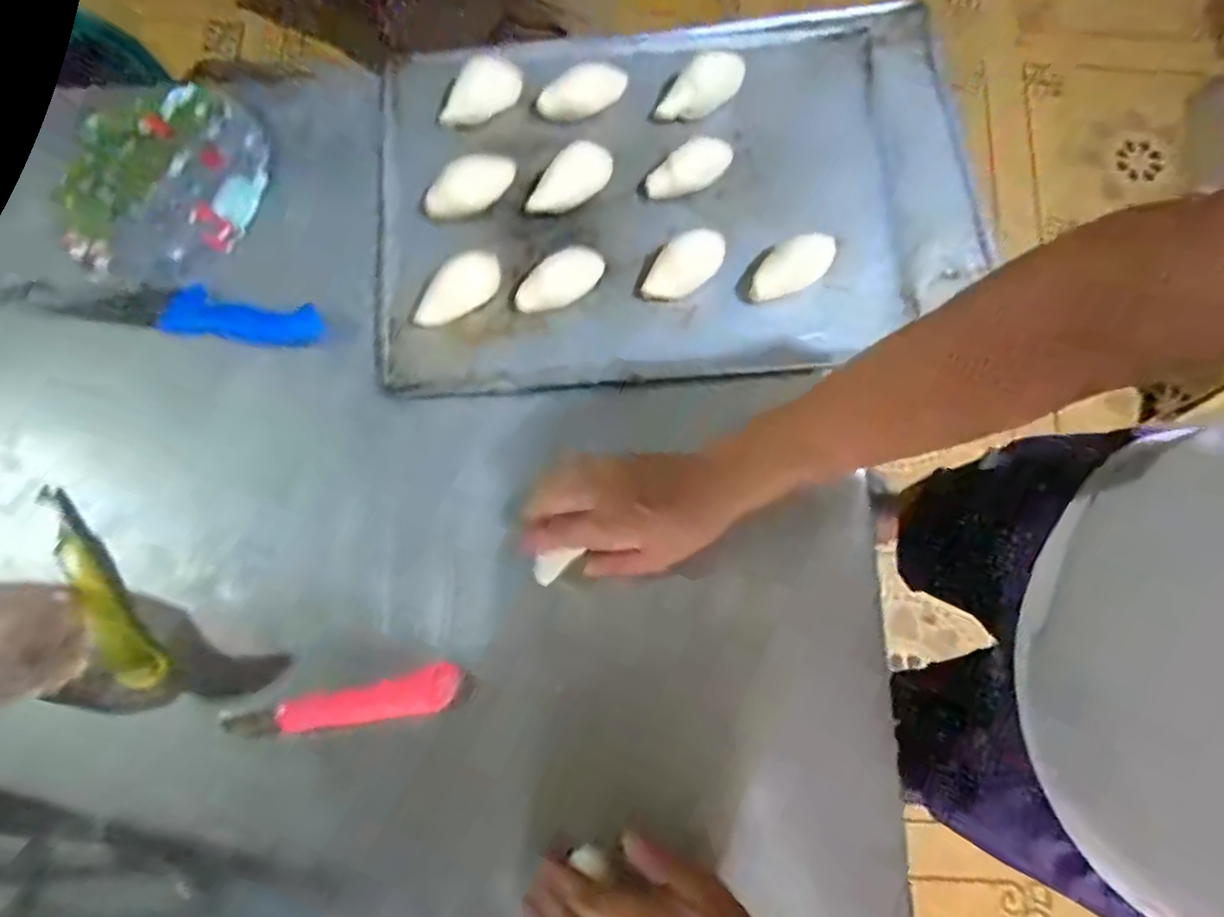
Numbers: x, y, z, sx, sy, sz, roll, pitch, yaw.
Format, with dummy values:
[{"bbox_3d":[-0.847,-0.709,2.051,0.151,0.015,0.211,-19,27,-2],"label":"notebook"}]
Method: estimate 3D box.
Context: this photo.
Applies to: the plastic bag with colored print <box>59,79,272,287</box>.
[{"bbox_3d":[-0.383,-0.246,0.566,0.159,0.034,0.185,-3,78,0],"label":"plastic bag with colored print"}]

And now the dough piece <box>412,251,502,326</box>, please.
[{"bbox_3d":[-0.130,-0.142,0.546,0.083,0.019,0.041,-29,79,-6],"label":"dough piece"}]

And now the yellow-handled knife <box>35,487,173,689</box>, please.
[{"bbox_3d":[-0.409,0.103,0.516,0.036,0.016,0.184,-39,80,-8],"label":"yellow-handled knife"}]

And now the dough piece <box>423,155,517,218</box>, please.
[{"bbox_3d":[-0.121,-0.233,0.557,0.084,0.023,0.036,-35,80,-7],"label":"dough piece"}]

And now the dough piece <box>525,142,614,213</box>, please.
[{"bbox_3d":[-0.036,-0.238,0.558,0.082,0.020,0.036,-35,80,-7],"label":"dough piece"}]

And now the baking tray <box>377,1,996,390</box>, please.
[{"bbox_3d":[0.057,-0.238,0.578,0.534,0.043,0.337,-7,78,-1],"label":"baking tray"}]

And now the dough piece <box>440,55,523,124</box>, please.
[{"bbox_3d":[-0.119,-0.326,0.578,0.077,0.021,0.039,-29,79,-6],"label":"dough piece"}]

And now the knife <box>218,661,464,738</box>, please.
[{"bbox_3d":[-0.205,0.188,0.505,0.171,0.028,0.031,-9,78,-2],"label":"knife"}]

